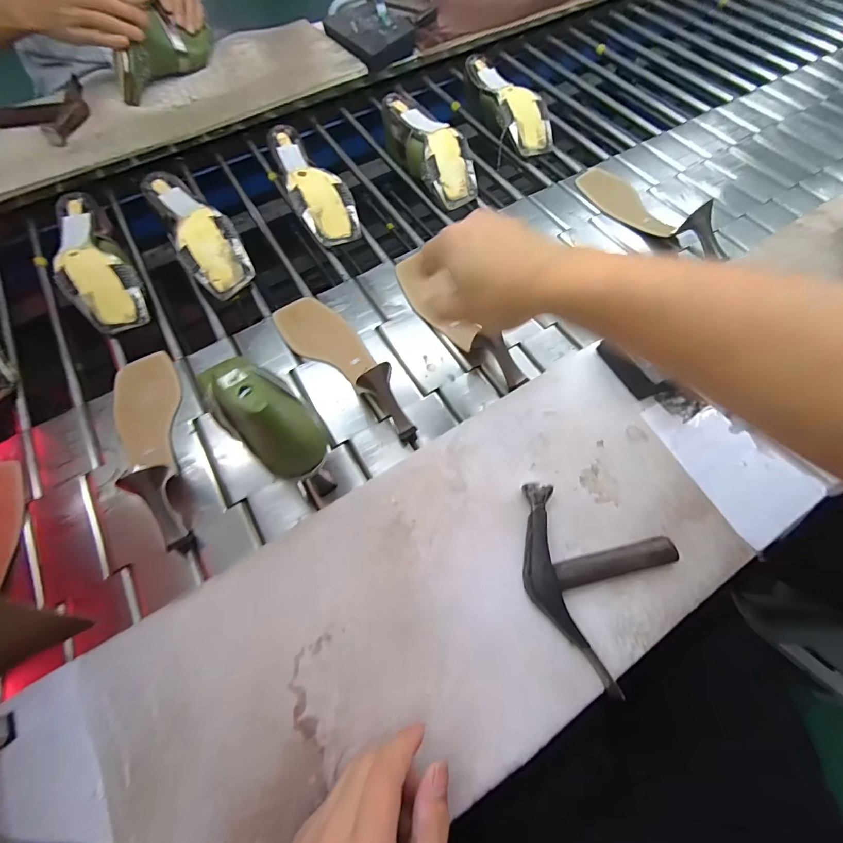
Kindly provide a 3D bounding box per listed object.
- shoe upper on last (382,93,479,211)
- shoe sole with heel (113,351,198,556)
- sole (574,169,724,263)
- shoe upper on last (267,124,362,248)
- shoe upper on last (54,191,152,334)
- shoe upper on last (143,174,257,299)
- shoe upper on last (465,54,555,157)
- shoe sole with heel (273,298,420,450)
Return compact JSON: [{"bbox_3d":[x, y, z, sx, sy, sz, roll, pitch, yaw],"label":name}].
[{"bbox_3d":[0.014,-0.445,0.644,0.085,0.067,0.229,-26,68,-12],"label":"shoe upper on last"},{"bbox_3d":[-0.314,0.017,0.433,0.074,0.065,0.259,-19,66,-9],"label":"shoe sole with heel"},{"bbox_3d":[0.337,-0.326,0.591,0.087,0.069,0.252,-22,68,-11],"label":"sole"},{"bbox_3d":[-0.166,-0.369,0.608,0.082,0.065,0.217,-20,67,-10],"label":"shoe upper on last"},{"bbox_3d":[-0.454,-0.220,0.545,0.087,0.077,0.226,-34,69,-15],"label":"shoe upper on last"},{"bbox_3d":[-0.320,-0.275,0.564,0.084,0.078,0.224,-30,68,-13],"label":"shoe upper on last"},{"bbox_3d":[0.150,-0.559,0.691,0.084,0.072,0.225,-25,68,-12],"label":"shoe upper on last"},{"bbox_3d":[-0.097,-0.080,0.476,0.075,0.063,0.263,-36,70,-15],"label":"shoe sole with heel"}]

